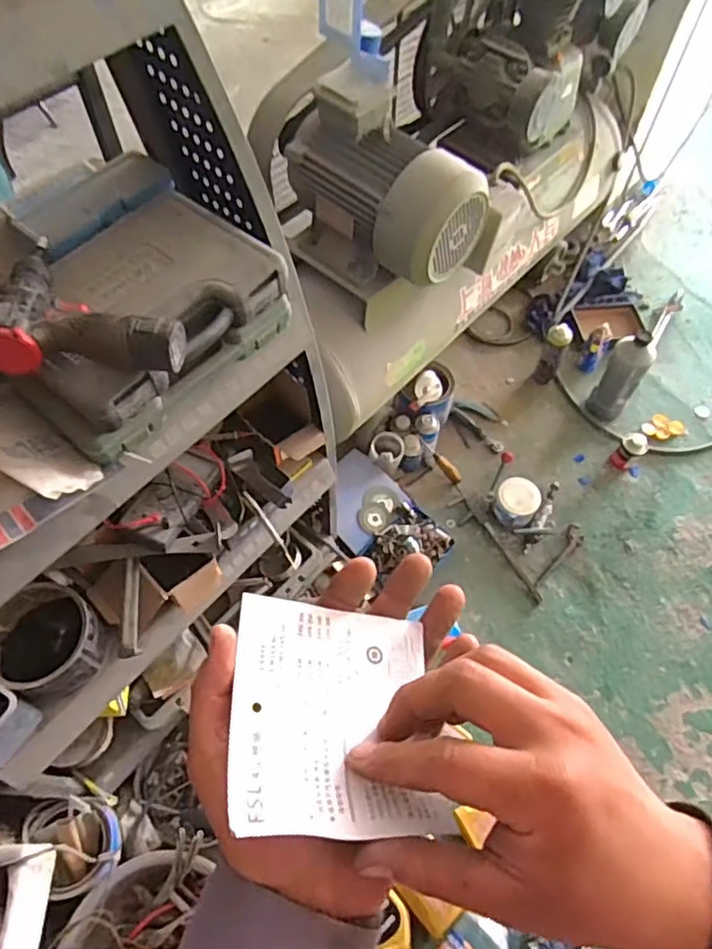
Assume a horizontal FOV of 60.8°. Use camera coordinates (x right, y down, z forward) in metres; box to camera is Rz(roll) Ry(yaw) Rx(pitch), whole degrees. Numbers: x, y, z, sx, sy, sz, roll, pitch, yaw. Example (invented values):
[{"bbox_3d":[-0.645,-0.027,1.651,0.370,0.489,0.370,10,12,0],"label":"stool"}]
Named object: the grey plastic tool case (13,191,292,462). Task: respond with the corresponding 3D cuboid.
[{"bbox_3d":[-0.258,-0.193,0.739,0.219,0.112,0.306,33,63,16],"label":"grey plastic tool case"}]

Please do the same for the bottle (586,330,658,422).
[{"bbox_3d":[0.733,-0.272,1.677,0.103,0.278,0.082,29,62,14],"label":"bottle"}]

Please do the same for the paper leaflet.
[{"bbox_3d":[-0.008,0.113,0.291,0.098,0.009,0.104,13,46,-22],"label":"paper leaflet"}]

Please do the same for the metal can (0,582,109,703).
[{"bbox_3d":[-0.470,0.253,0.930,0.172,0.097,0.147,37,65,18],"label":"metal can"}]

